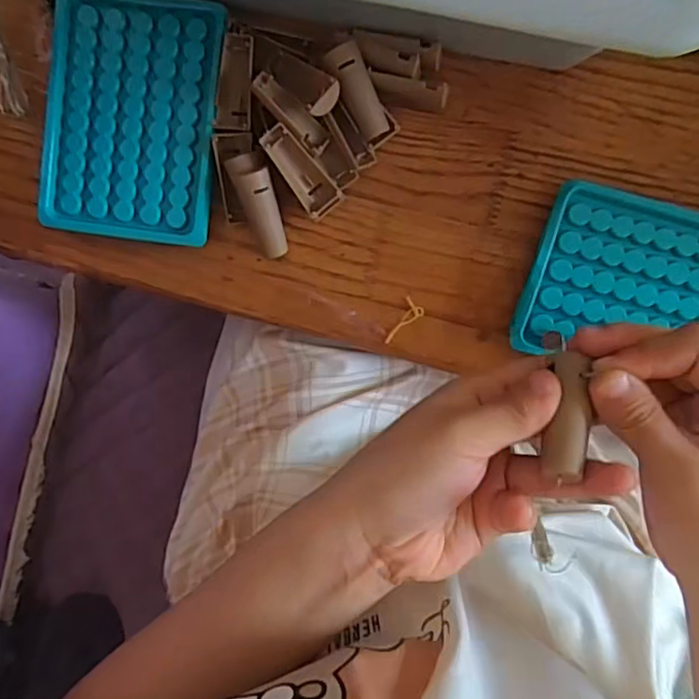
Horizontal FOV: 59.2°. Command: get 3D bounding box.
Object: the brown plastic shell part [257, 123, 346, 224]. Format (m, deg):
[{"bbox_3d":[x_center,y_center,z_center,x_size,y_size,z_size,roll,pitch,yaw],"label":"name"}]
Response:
[{"bbox_3d":[-0.027,-0.097,0.337,0.021,0.008,0.052,-37,112,7],"label":"brown plastic shell part"}]

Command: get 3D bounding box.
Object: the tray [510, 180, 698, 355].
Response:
[{"bbox_3d":[0.166,-0.033,0.334,0.135,0.023,0.089,13,96,3],"label":"tray"}]

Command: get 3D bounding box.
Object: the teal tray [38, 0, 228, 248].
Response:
[{"bbox_3d":[-0.121,-0.130,0.351,0.094,0.021,0.130,8,96,4],"label":"teal tray"}]

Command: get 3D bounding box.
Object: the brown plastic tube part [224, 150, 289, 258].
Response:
[{"bbox_3d":[-0.049,-0.080,0.345,0.020,0.016,0.058,-16,113,6],"label":"brown plastic tube part"}]

